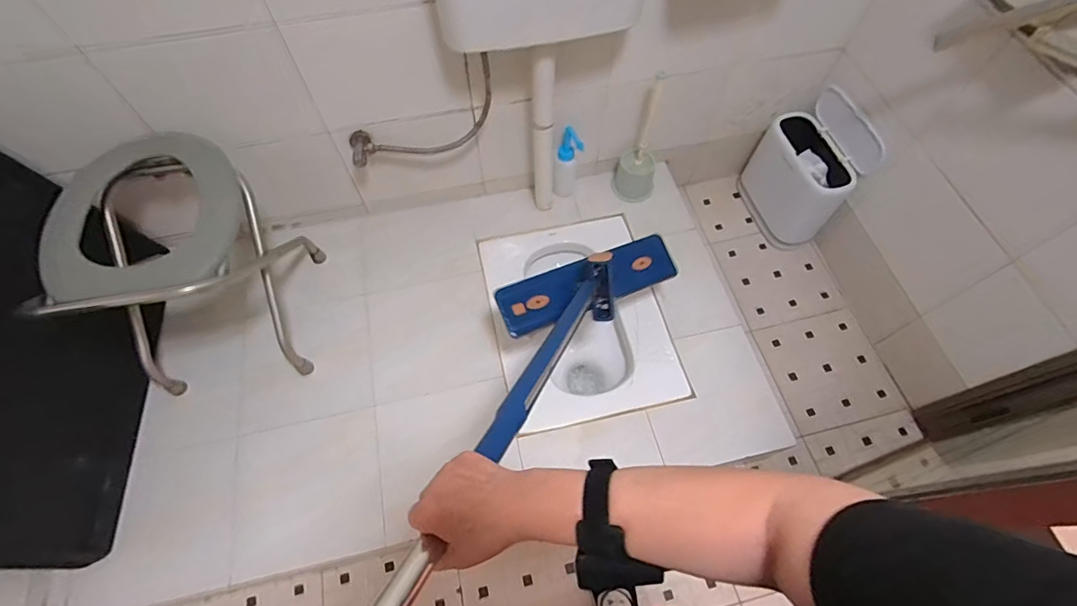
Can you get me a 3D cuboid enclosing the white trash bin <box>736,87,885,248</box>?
[{"bbox_3d":[0.764,-0.379,1.401,0.143,0.369,0.301,-19,64,-10],"label":"white trash bin"}]

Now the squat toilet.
[{"bbox_3d":[0.103,0.052,1.287,0.402,0.173,0.537,-12,63,-6],"label":"squat toilet"}]

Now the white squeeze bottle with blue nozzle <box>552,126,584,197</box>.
[{"bbox_3d":[0.079,-0.375,1.296,0.070,0.204,0.055,4,63,2],"label":"white squeeze bottle with blue nozzle"}]

